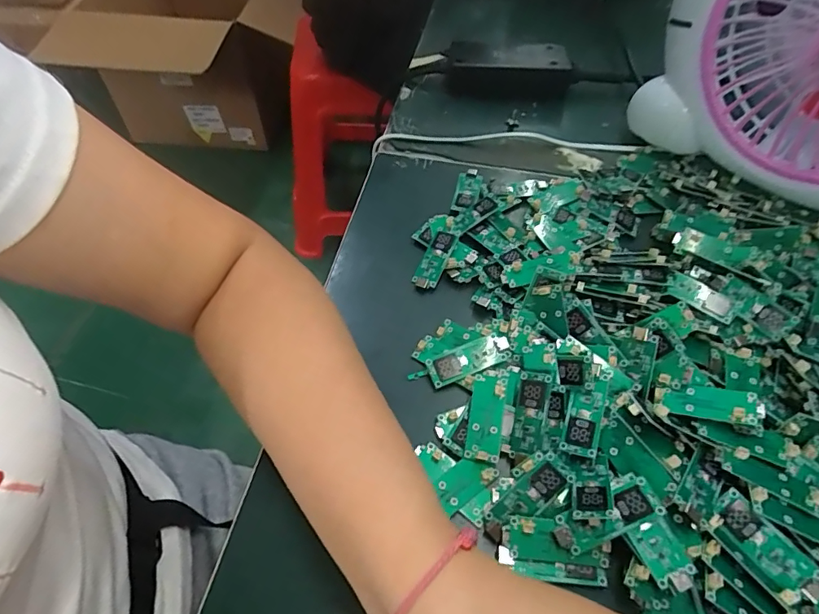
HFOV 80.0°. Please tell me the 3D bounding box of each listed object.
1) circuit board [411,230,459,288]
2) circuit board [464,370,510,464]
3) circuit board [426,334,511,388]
[{"bbox_3d":[0.018,-0.034,0.348,0.019,0.008,0.046,22,72,16],"label":"circuit board"},{"bbox_3d":[0.044,0.060,0.275,0.018,0.008,0.052,10,69,9],"label":"circuit board"},{"bbox_3d":[0.036,0.030,0.298,0.050,0.006,0.019,-17,56,-11],"label":"circuit board"}]

